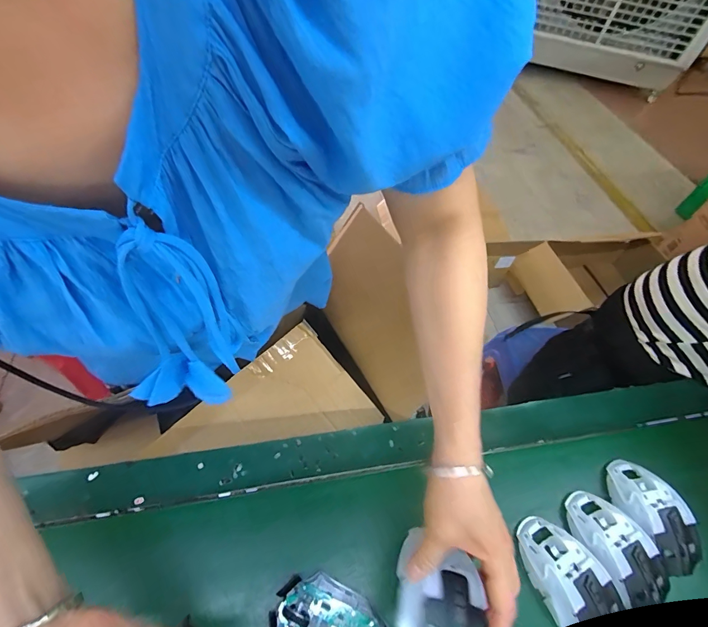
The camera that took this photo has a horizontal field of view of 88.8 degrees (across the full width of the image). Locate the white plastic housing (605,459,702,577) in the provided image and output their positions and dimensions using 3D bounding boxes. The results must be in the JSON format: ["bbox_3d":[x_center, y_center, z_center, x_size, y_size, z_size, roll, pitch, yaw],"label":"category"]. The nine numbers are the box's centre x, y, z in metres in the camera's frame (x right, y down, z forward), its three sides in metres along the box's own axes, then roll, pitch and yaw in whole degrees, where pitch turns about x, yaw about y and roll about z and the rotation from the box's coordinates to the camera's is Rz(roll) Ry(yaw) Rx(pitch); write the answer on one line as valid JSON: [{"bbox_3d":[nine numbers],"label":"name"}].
[{"bbox_3d":[0.338,0.230,0.416,0.066,0.040,0.116,-17,58,-16],"label":"white plastic housing"}]

